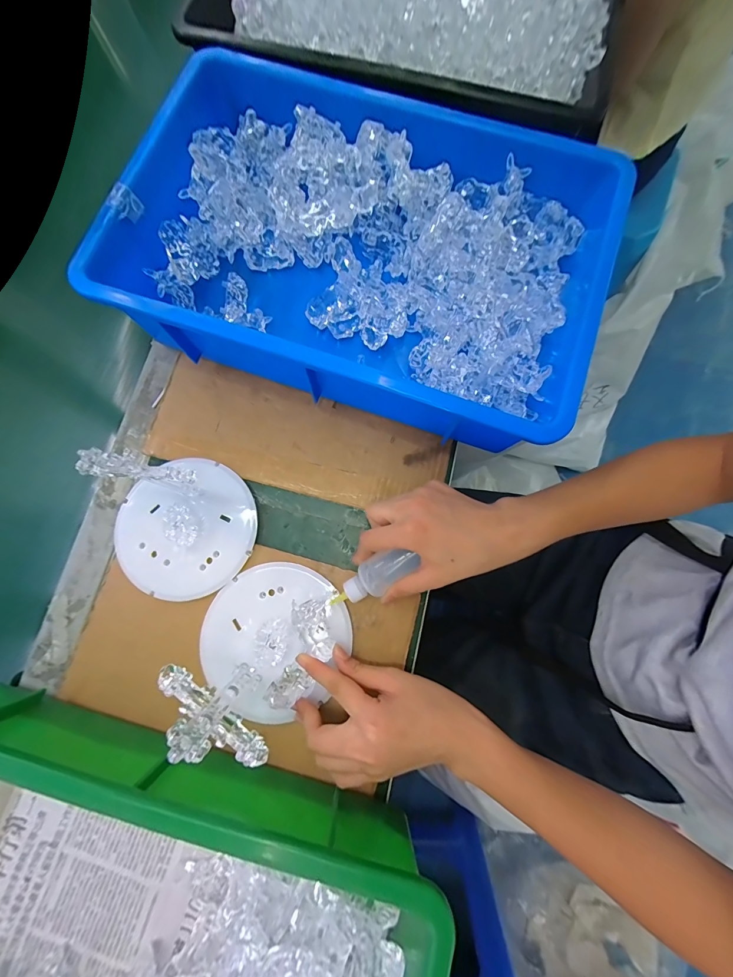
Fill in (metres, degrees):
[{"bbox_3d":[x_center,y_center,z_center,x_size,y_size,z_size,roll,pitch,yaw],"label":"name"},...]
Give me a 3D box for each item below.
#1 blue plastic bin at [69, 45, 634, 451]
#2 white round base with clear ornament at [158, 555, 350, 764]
[{"bbox_3d":[-0.007,-0.218,0.329,0.451,0.096,0.280,24,80,5],"label":"blue plastic bin"},{"bbox_3d":[-0.082,0.111,0.250,0.111,0.118,0.112,0,79,0],"label":"white round base with clear ornament"}]

